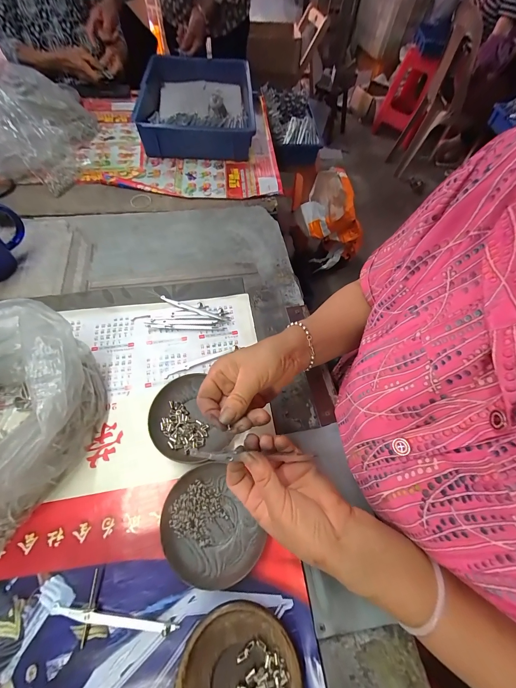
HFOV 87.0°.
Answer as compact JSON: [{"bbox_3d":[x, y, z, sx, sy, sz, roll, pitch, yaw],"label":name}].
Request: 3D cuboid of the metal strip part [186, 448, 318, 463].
[{"bbox_3d":[-0.002,0.108,0.262,0.123,0.006,0.010,8,59,-15],"label":"metal strip part"}]

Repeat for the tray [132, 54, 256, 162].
[{"bbox_3d":[-0.166,-0.687,0.766,0.283,0.099,0.466,-2,60,-5],"label":"tray"}]

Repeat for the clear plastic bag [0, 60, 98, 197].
[{"bbox_3d":[-0.530,-0.531,0.607,0.216,0.173,0.354,-1,60,-4],"label":"clear plastic bag"}]

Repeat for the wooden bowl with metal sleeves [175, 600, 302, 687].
[{"bbox_3d":[-0.020,0.312,0.248,0.106,0.017,0.114,2,60,-3],"label":"wooden bowl with metal sleeves"}]

